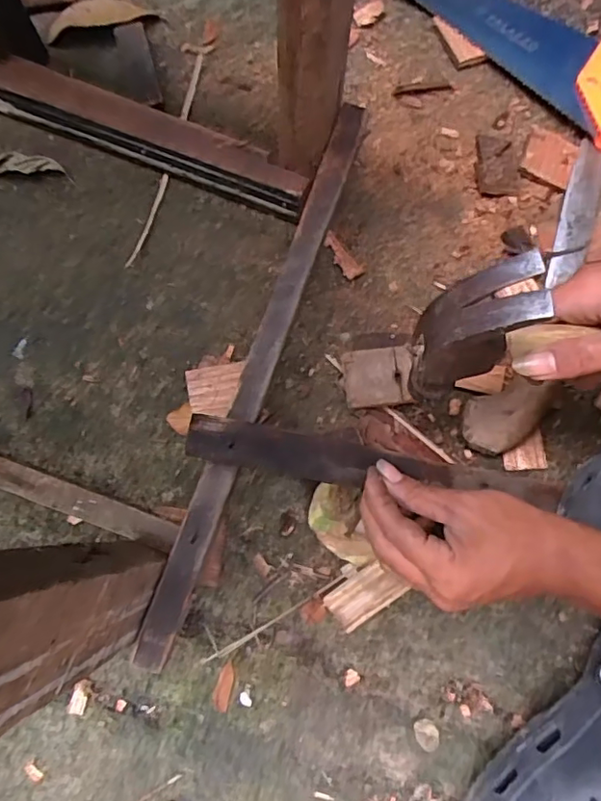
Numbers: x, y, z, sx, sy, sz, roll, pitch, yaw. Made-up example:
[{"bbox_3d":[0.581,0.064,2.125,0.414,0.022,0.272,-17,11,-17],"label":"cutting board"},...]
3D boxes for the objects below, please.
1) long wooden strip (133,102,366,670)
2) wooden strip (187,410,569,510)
[{"bbox_3d":[-0.027,-0.035,0.437,0.028,0.012,0.457,19,77,5],"label":"long wooden strip"},{"bbox_3d":[0.055,0.045,0.402,0.264,0.009,0.031,9,76,-8],"label":"wooden strip"}]

